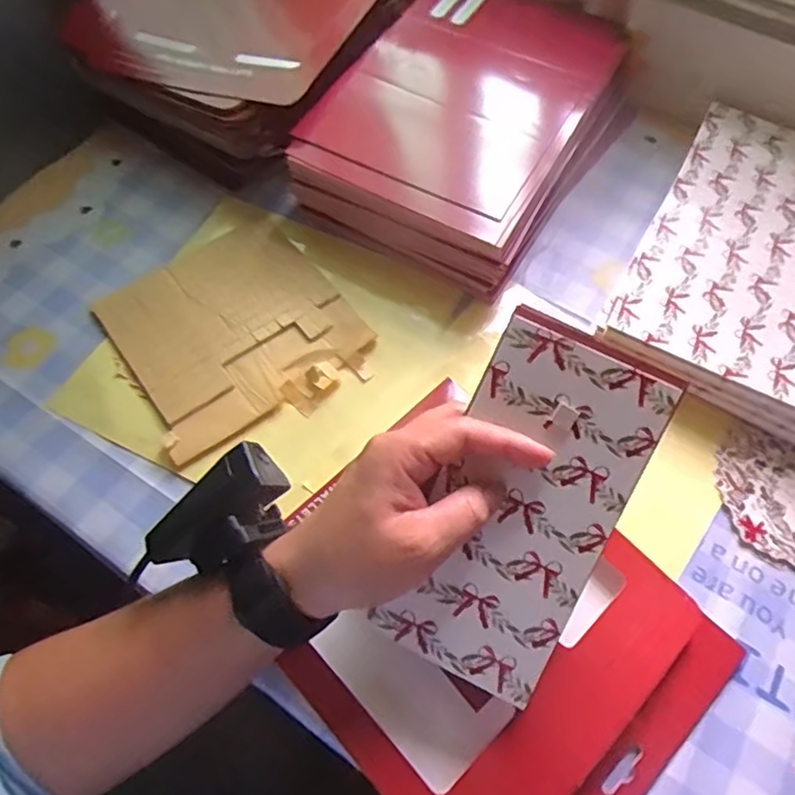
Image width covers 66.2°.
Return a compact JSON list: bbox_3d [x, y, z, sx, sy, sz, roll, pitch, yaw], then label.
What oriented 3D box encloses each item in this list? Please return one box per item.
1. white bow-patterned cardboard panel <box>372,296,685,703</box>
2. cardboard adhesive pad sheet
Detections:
[{"bbox_3d":[0.062,0.055,0.301,0.087,0.004,0.177,26,94,4],"label":"white bow-patterned cardboard panel"},{"bbox_3d":[-0.115,-0.048,0.437,0.151,0.007,0.158,-33,72,-17],"label":"cardboard adhesive pad sheet"}]

